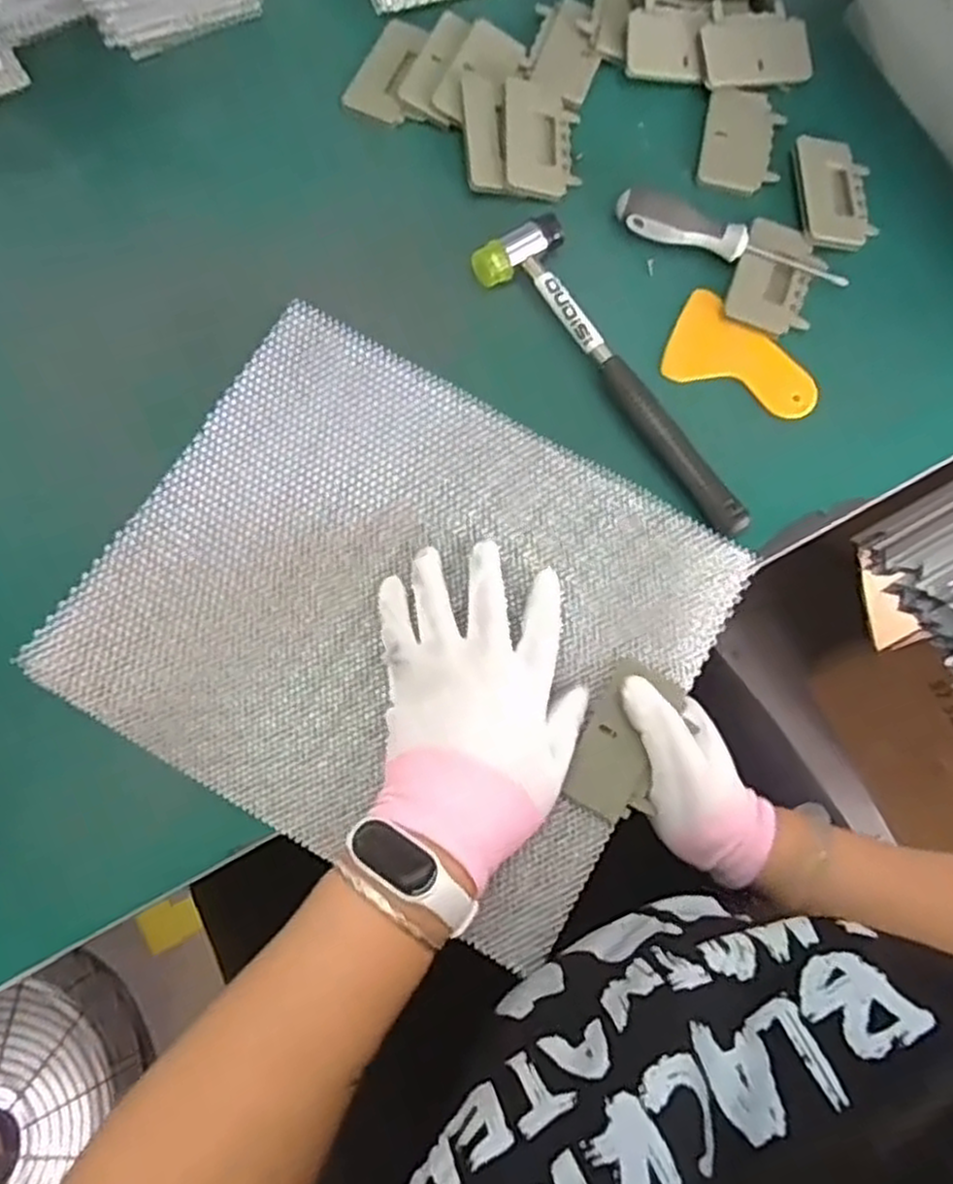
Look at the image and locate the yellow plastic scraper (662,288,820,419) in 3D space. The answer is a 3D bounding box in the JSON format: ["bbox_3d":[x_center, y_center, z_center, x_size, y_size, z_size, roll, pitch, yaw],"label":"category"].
[{"bbox_3d":[0.179,-0.156,0.511,0.099,0.006,0.065,22,83,6],"label":"yellow plastic scraper"}]

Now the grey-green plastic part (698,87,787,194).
[{"bbox_3d":[0.190,-0.323,0.552,0.055,0.009,0.082,11,76,1],"label":"grey-green plastic part"}]

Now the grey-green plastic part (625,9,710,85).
[{"bbox_3d":[0.136,-0.394,0.557,0.056,0.007,0.048,2,97,-3],"label":"grey-green plastic part"}]

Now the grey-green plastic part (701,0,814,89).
[{"bbox_3d":[0.202,-0.399,0.563,0.083,0.007,0.060,-13,93,-8],"label":"grey-green plastic part"}]

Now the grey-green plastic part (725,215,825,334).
[{"bbox_3d":[0.203,-0.212,0.522,0.056,0.006,0.085,21,76,4],"label":"grey-green plastic part"}]

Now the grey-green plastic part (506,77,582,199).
[{"bbox_3d":[0.045,-0.315,0.540,0.051,0.008,0.089,3,77,-13],"label":"grey-green plastic part"}]

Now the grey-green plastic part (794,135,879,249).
[{"bbox_3d":[0.253,-0.280,0.544,0.055,0.012,0.085,0,78,-13],"label":"grey-green plastic part"}]

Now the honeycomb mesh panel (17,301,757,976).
[{"bbox_3d":[-0.042,0.011,0.452,0.325,0.023,0.269,30,77,6],"label":"honeycomb mesh panel"}]

